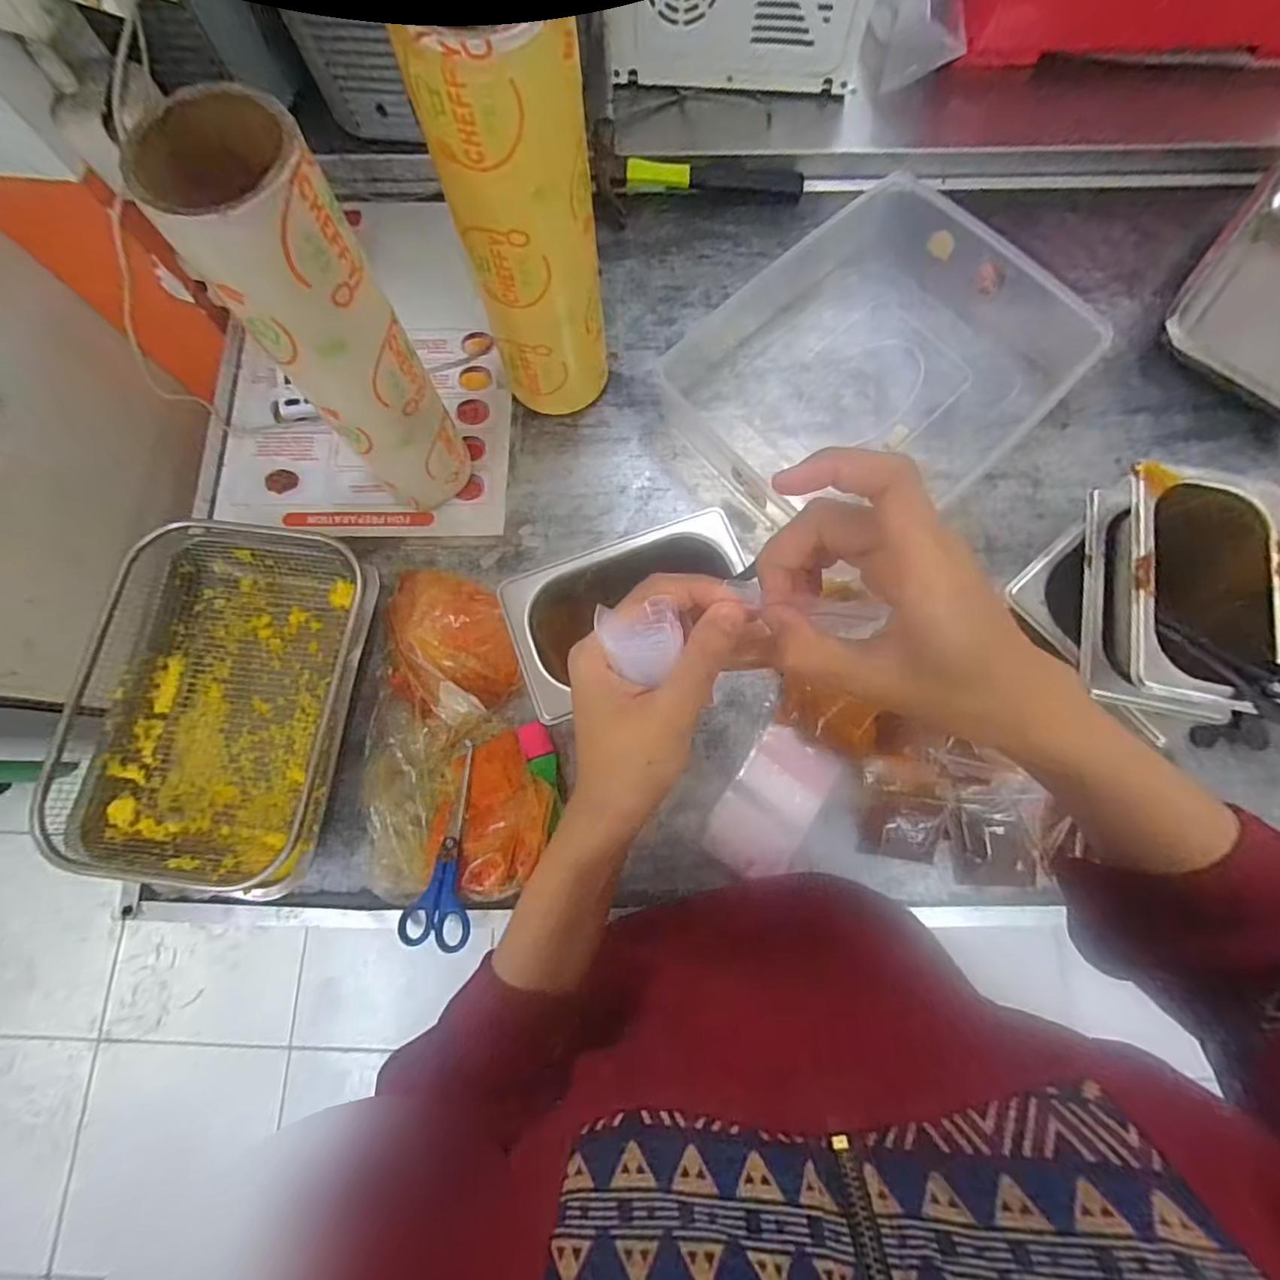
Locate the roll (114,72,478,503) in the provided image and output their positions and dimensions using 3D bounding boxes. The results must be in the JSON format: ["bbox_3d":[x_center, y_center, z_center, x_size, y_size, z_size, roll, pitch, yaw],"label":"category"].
[{"bbox_3d":[-0.207,-0.203,0.435,0.080,0.321,0.073,0,77,1],"label":"roll"}]

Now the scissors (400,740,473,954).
[{"bbox_3d":[-0.171,0.172,0.494,0.058,0.016,0.164,0,77,1],"label":"scissors"}]

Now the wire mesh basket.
[{"bbox_3d":[-0.354,0.047,0.503,0.212,0.066,0.287,5,77,2],"label":"wire mesh basket"}]

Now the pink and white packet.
[{"bbox_3d":[0.115,0.142,0.506,0.073,0.010,0.128,32,79,8],"label":"pink and white packet"}]

